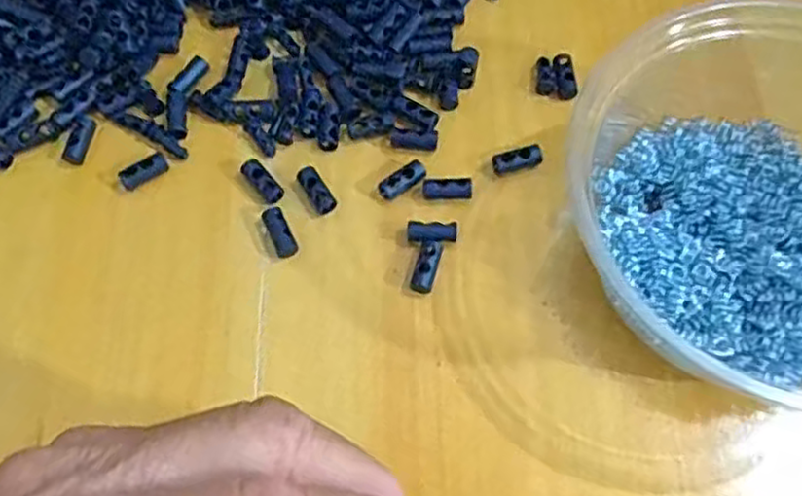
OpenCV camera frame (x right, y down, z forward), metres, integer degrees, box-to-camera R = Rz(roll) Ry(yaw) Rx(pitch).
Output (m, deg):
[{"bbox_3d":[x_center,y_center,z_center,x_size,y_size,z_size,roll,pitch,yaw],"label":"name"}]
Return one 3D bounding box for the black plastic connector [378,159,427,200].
[{"bbox_3d":[0.001,-0.025,0.272,0.019,0.006,0.007,-33,70,-13],"label":"black plastic connector"}]

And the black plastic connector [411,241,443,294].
[{"bbox_3d":[0.009,0.007,0.257,0.008,0.008,0.018,17,67,7],"label":"black plastic connector"}]

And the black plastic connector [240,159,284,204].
[{"bbox_3d":[-0.052,-0.025,0.271,0.008,0.006,0.019,-38,71,-15],"label":"black plastic connector"}]

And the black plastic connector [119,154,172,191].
[{"bbox_3d":[-0.097,-0.029,0.273,0.018,0.005,0.008,-33,70,-13],"label":"black plastic connector"}]

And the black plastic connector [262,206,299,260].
[{"bbox_3d":[-0.044,-0.006,0.264,0.008,0.005,0.019,-24,68,-10],"label":"black plastic connector"}]

